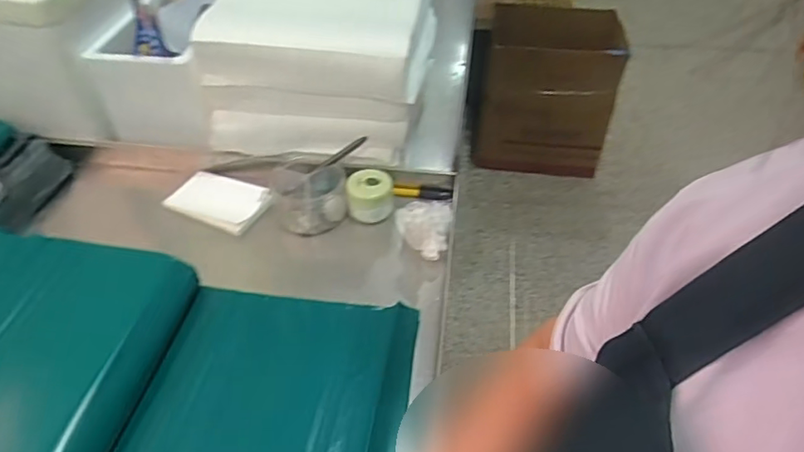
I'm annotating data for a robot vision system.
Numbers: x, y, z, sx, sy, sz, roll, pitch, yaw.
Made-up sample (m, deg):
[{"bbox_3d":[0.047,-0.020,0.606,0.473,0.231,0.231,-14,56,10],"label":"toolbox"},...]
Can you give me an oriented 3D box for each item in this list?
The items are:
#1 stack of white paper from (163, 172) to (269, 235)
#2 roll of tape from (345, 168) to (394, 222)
[{"bbox_3d":[-0.247,-0.036,0.798,0.129,0.019,0.076,17,47,16],"label":"stack of white paper"},{"bbox_3d":[-0.043,-0.043,0.785,0.059,0.050,0.064,0,45,0],"label":"roll of tape"}]

